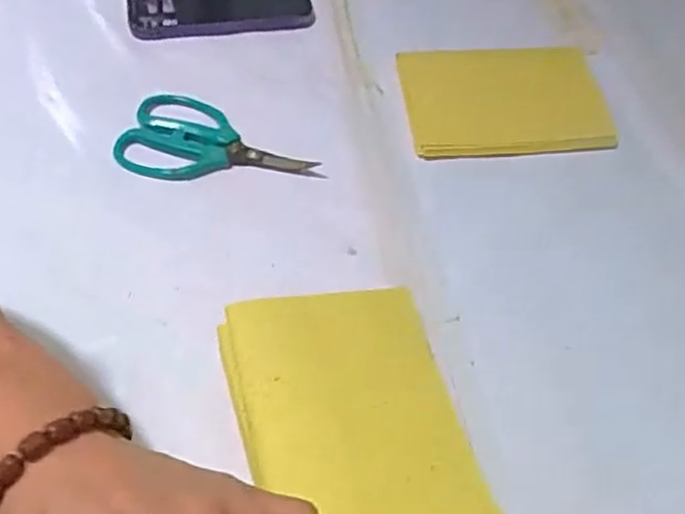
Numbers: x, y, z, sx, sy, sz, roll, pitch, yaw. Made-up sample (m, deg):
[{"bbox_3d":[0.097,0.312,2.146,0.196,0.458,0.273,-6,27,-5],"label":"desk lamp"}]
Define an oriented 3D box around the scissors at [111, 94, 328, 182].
[{"bbox_3d":[-0.092,-0.084,0.536,0.149,0.010,0.082,15,54,7],"label":"scissors"}]

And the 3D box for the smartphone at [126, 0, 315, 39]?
[{"bbox_3d":[-0.114,-0.240,0.647,0.166,0.017,0.076,-7,55,-9],"label":"smartphone"}]

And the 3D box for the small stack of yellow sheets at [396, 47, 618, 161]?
[{"bbox_3d":[0.133,-0.135,0.582,0.157,0.019,0.112,-7,63,-1],"label":"small stack of yellow sheets"}]

